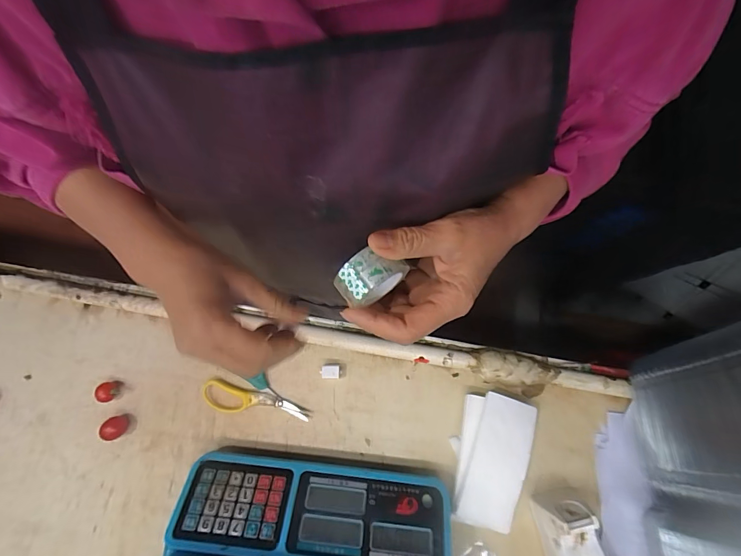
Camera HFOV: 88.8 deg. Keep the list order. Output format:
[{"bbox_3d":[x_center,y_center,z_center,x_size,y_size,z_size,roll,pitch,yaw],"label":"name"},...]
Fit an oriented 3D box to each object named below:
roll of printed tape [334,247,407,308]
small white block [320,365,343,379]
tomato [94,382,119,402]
[{"bbox_3d":[-0.002,0.001,0.262,0.041,0.032,0.030,-39,81,-7],"label":"roll of printed tape"},{"bbox_3d":[-0.057,0.134,0.539,0.031,0.022,0.019,-1,78,0],"label":"small white block"},{"bbox_3d":[-0.367,0.159,0.528,0.024,0.021,0.026,0,78,0],"label":"tomato"}]

